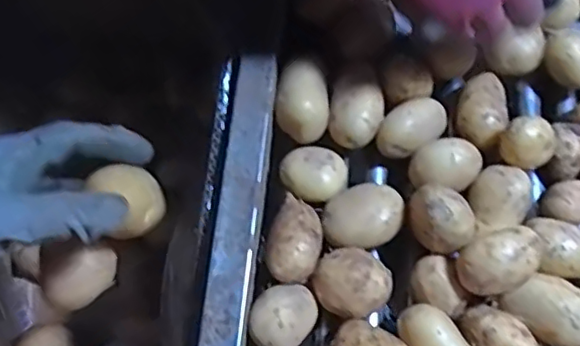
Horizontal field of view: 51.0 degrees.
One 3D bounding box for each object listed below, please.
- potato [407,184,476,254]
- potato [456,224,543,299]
[{"bbox_3d":[0.100,0.030,0.406,0.035,0.030,0.045,-32,76,-11],"label":"potato"},{"bbox_3d":[0.137,0.058,0.397,0.058,0.027,0.037,-23,74,-8],"label":"potato"}]

